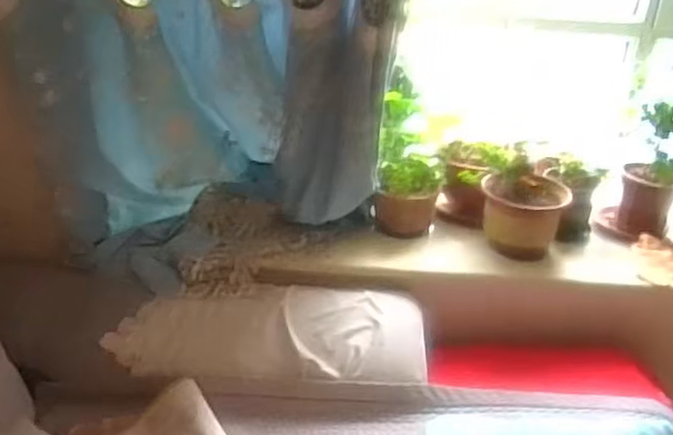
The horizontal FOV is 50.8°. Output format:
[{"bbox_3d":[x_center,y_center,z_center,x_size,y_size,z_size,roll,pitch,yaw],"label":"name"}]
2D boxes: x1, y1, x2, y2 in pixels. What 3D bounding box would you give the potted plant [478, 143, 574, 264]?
[{"bbox_3d":[0.480,-0.056,1.831,0.200,0.274,0.239,8,30,9],"label":"potted plant"}]

